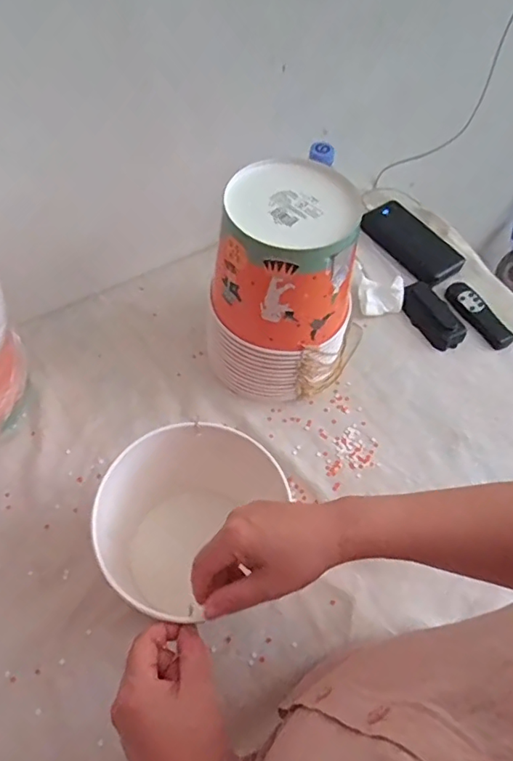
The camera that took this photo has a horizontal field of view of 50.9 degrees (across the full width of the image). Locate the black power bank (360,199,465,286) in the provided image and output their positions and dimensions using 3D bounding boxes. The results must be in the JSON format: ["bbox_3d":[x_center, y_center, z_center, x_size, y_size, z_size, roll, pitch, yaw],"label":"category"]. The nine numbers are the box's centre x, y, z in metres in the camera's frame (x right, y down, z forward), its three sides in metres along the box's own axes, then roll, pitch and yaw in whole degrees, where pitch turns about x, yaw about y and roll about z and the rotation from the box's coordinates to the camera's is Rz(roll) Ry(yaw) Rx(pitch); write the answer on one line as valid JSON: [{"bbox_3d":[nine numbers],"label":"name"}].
[{"bbox_3d":[0.231,-0.209,0.800,0.078,0.019,0.153,-31,65,-22],"label":"black power bank"}]

